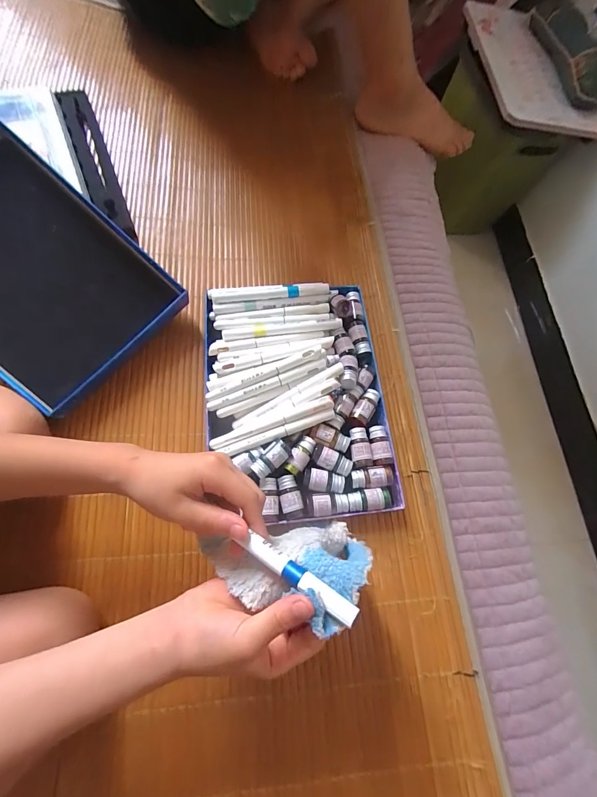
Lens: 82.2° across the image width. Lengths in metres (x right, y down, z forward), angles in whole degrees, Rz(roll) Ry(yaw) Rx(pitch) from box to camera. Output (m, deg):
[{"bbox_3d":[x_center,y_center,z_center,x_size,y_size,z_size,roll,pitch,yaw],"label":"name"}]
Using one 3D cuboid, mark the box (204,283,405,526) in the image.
[{"bbox_3d":[-0.003,-0.007,0.383,0.193,0.048,0.271,-5,68,-5],"label":"box"}]

